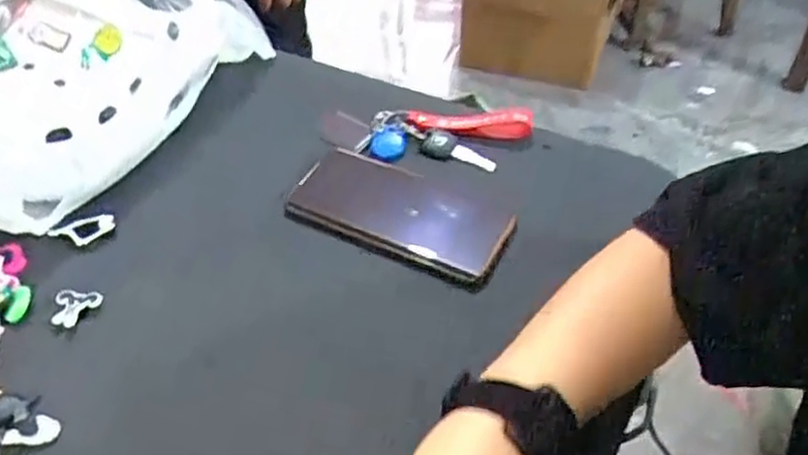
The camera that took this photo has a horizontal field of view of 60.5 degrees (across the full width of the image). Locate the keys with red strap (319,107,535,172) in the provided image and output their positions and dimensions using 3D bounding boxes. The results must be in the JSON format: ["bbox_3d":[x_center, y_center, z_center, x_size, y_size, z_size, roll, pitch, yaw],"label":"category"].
[{"bbox_3d":[0.018,-0.074,0.567,0.168,0.031,0.053,5,47,5],"label":"keys with red strap"}]

